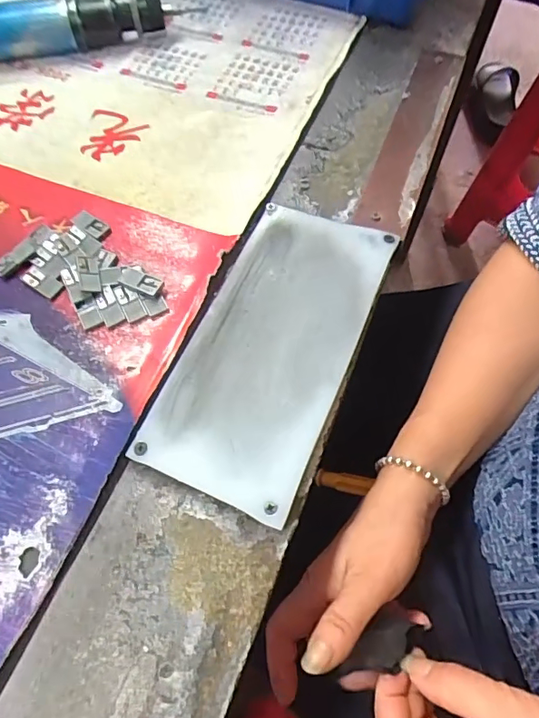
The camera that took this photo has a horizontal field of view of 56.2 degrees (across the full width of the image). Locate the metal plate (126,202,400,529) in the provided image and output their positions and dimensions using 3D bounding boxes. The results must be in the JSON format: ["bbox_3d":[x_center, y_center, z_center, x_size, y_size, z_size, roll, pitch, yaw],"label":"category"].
[{"bbox_3d":[0.002,-0.012,0.309,0.098,0.011,0.198,20,66,9],"label":"metal plate"}]

